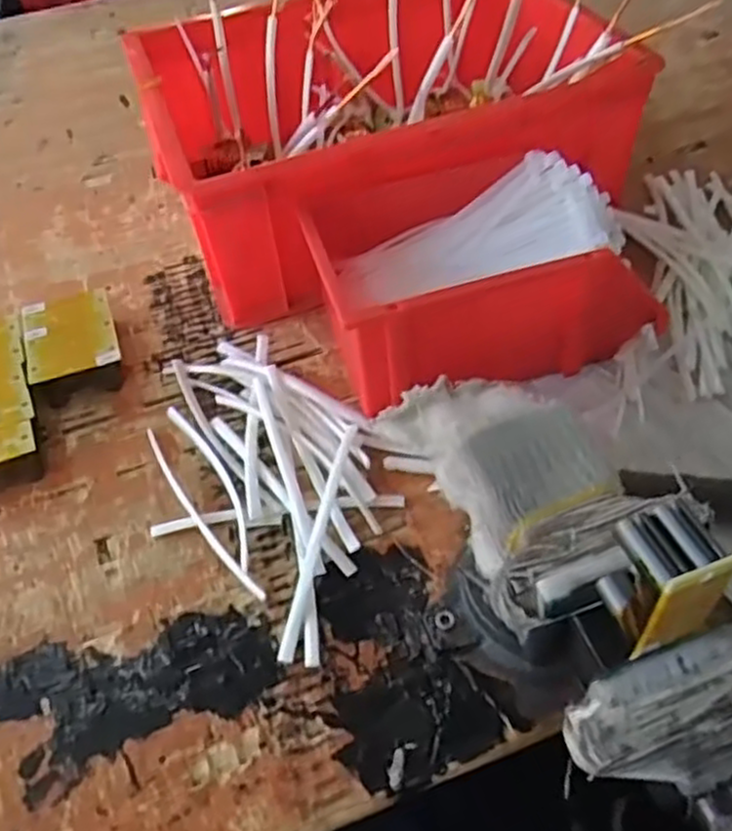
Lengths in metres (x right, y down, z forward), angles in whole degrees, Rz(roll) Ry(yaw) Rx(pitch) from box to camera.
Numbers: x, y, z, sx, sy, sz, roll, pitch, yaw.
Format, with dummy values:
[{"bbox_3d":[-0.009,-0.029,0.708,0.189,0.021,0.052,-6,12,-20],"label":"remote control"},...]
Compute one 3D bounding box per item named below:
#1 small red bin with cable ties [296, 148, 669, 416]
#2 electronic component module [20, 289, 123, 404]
[{"bbox_3d":[0.089,-0.108,0.590,0.249,0.116,0.160,-16,49,-8],"label":"small red bin with cable ties"},{"bbox_3d":[-0.242,-0.059,0.625,0.073,0.039,0.100,-19,50,-11],"label":"electronic component module"}]

